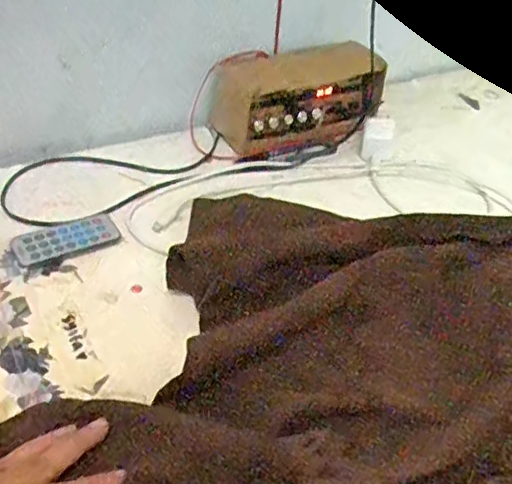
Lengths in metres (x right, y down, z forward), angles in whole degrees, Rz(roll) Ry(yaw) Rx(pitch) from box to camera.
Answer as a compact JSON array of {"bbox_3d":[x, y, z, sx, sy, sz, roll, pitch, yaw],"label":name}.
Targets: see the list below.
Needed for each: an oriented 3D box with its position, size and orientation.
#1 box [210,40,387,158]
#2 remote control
[{"bbox_3d":[0.053,-0.157,0.673,0.183,0.075,0.095,-21,46,-28],"label":"box"},{"bbox_3d":[-0.161,-0.002,0.523,0.085,0.010,0.040,-18,45,-25],"label":"remote control"}]

